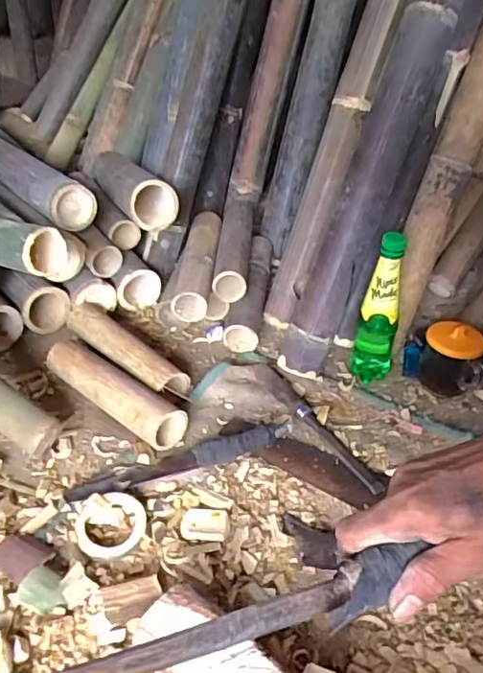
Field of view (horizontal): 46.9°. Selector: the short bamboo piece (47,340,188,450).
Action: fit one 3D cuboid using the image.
[{"bbox_3d":[-0.172,0.072,0.738,0.235,0.054,0.056,26,41,28],"label":"short bamboo piece"}]

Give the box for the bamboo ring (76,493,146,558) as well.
[{"bbox_3d":[-0.138,0.199,0.591,0.074,0.016,0.067,-23,43,-32],"label":"bamboo ring"}]

